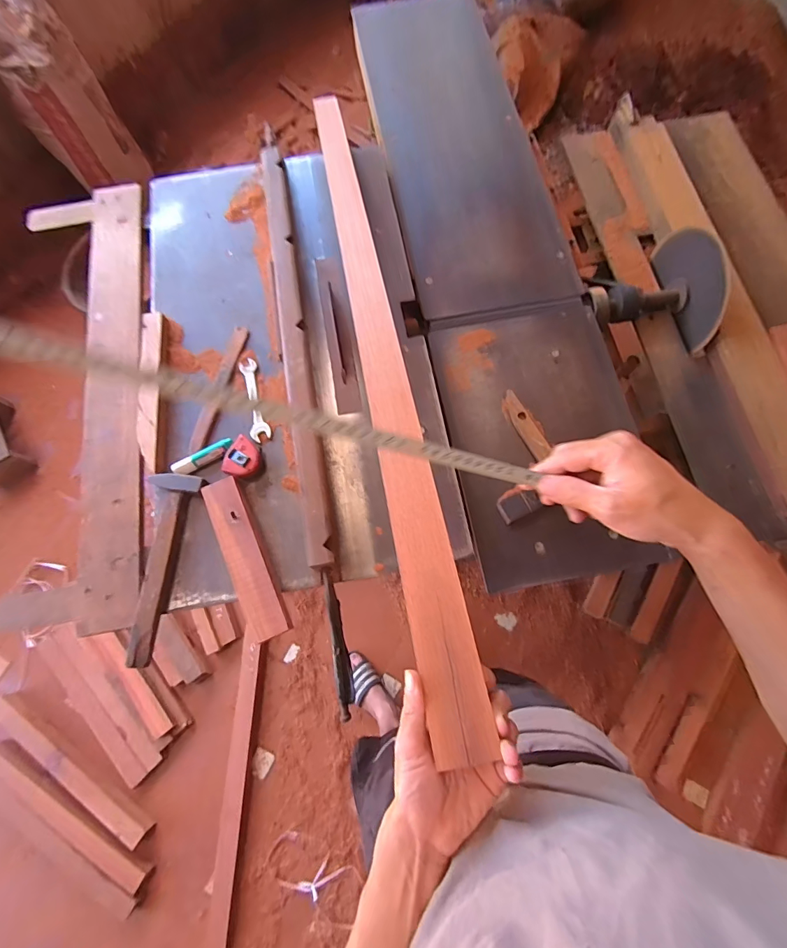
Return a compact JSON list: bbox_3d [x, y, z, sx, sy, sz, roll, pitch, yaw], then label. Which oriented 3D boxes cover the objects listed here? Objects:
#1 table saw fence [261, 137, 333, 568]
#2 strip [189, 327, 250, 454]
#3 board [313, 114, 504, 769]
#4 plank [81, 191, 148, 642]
[{"bbox_3d":[-0.183,-0.270,0.744,0.047,0.038,0.866,-10,75,-2],"label":"table saw fence"},{"bbox_3d":[-0.314,-0.158,0.758,0.031,0.016,0.250,14,75,4],"label":"strip"},{"bbox_3d":[-0.040,-0.267,0.602,0.055,0.008,1.123,-10,60,-2],"label":"board"},{"bbox_3d":[-0.511,-0.183,0.763,0.108,0.026,0.895,-10,75,-2],"label":"plank"}]

